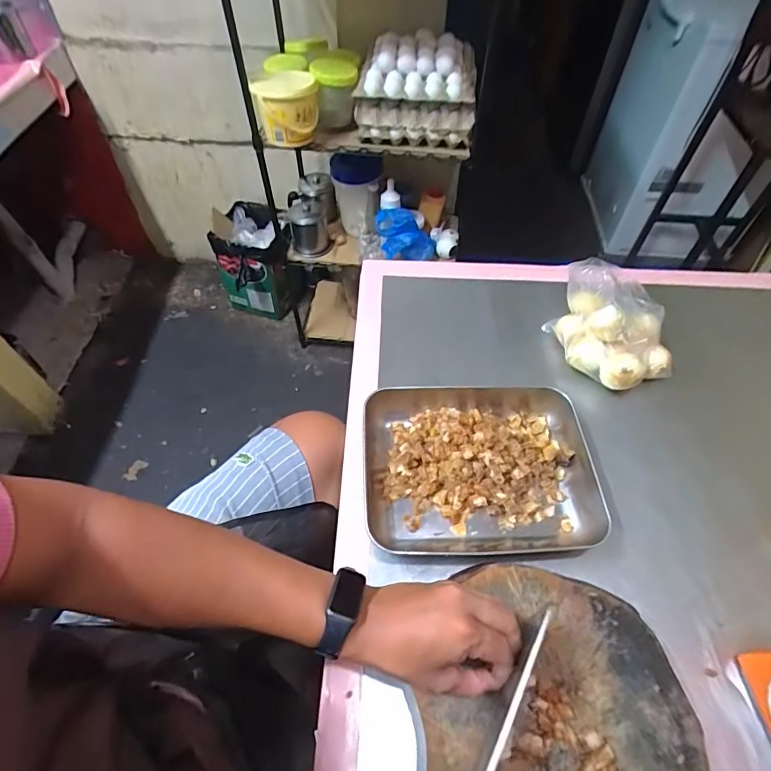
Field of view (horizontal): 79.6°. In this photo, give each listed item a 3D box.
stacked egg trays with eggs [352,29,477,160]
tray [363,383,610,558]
[{"bbox_3d":[0.081,-0.758,1.199,0.293,0.190,0.270,4,54,2],"label":"stacked egg trays with eggs"},{"bbox_3d":[0.107,0.094,0.532,0.258,0.052,0.201,-4,54,-4],"label":"tray"}]

